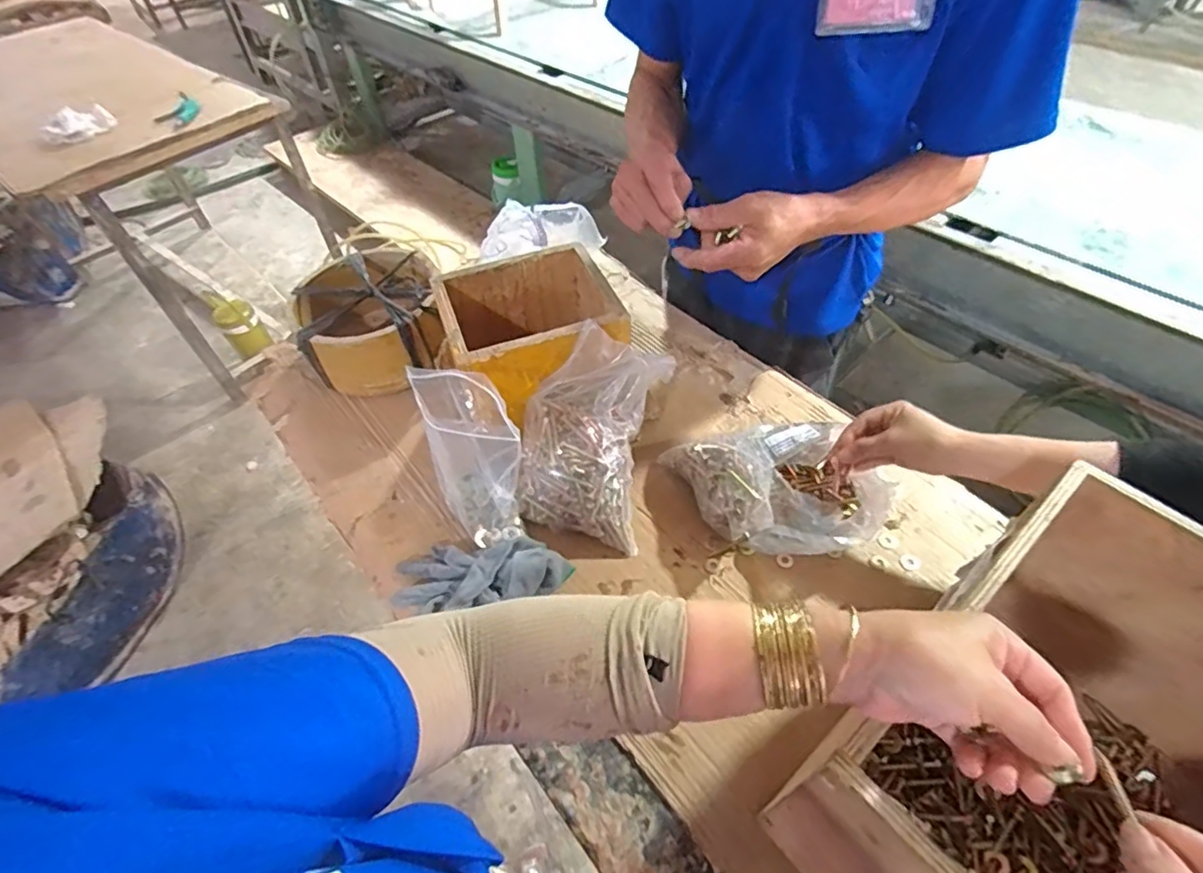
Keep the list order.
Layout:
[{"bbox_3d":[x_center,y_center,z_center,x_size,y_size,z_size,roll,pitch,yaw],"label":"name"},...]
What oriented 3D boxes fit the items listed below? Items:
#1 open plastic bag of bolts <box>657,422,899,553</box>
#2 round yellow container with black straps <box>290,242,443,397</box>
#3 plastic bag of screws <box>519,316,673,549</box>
[{"bbox_3d":[0.205,0.062,0.679,0.216,0.068,0.190,-9,50,-6],"label":"open plastic bag of bolts"},{"bbox_3d":[-0.340,-0.172,0.871,0.192,0.108,0.211,-1,50,1],"label":"round yellow container with black straps"},{"bbox_3d":[-0.014,-0.005,0.686,0.154,0.141,0.209,9,51,9],"label":"plastic bag of screws"}]

